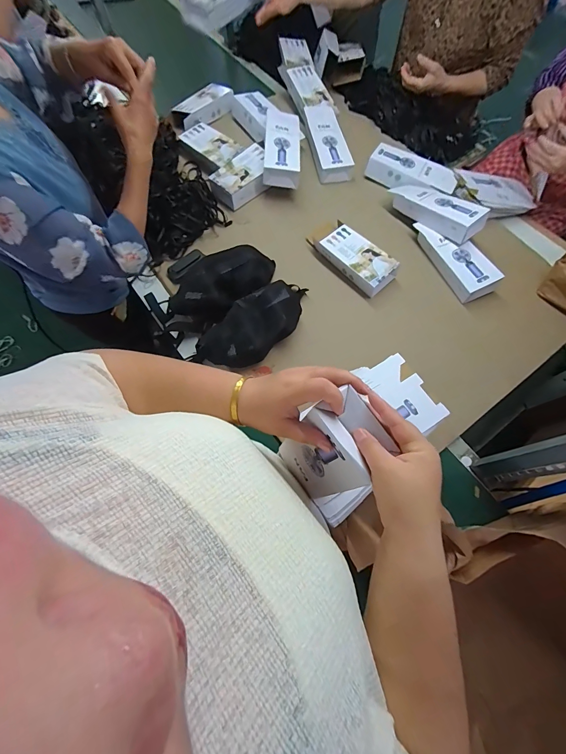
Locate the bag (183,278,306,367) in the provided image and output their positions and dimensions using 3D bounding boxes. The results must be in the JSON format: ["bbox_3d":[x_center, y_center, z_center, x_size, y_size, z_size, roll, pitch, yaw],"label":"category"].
[{"bbox_3d":[-0.059,-0.121,0.768,0.142,0.070,0.315,42,74,13],"label":"bag"}]

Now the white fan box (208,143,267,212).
[{"bbox_3d":[-0.111,-0.568,0.943,0.184,0.056,0.110,-40,75,-14],"label":"white fan box"}]

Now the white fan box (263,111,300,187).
[{"bbox_3d":[-0.001,-0.640,0.925,0.095,0.052,0.256,1,70,-1],"label":"white fan box"}]

